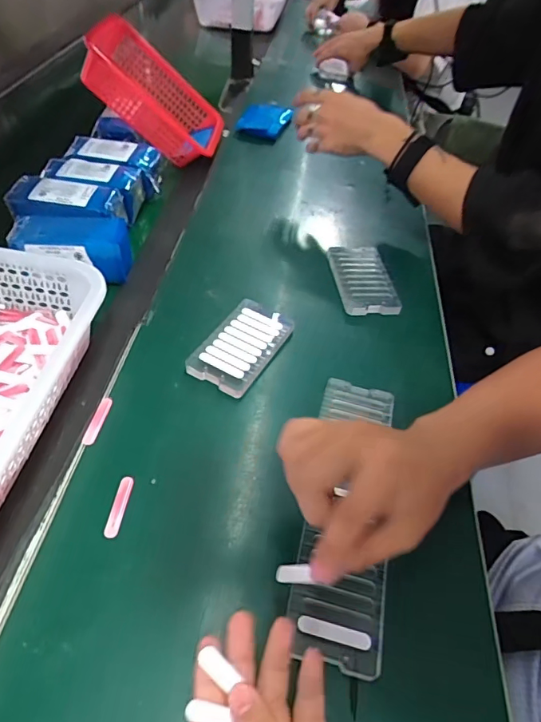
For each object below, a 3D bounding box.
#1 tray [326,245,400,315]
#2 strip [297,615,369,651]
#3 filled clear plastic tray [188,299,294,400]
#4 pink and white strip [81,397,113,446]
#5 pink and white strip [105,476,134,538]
[{"bbox_3d":[0.118,-0.107,0.602,0.067,0.010,0.126,-2,49,-7],"label":"tray"},{"bbox_3d":[0.045,0.189,0.325,0.051,0.004,0.011,13,49,6],"label":"strip"},{"bbox_3d":[-0.029,-0.018,0.504,0.068,0.014,0.124,25,51,16],"label":"filled clear plastic tray"},{"bbox_3d":[-0.159,0.054,0.430,0.011,0.004,0.052,9,48,3],"label":"pink and white strip"},{"bbox_3d":[-0.123,0.118,0.379,0.011,0.004,0.051,7,48,1],"label":"pink and white strip"}]

